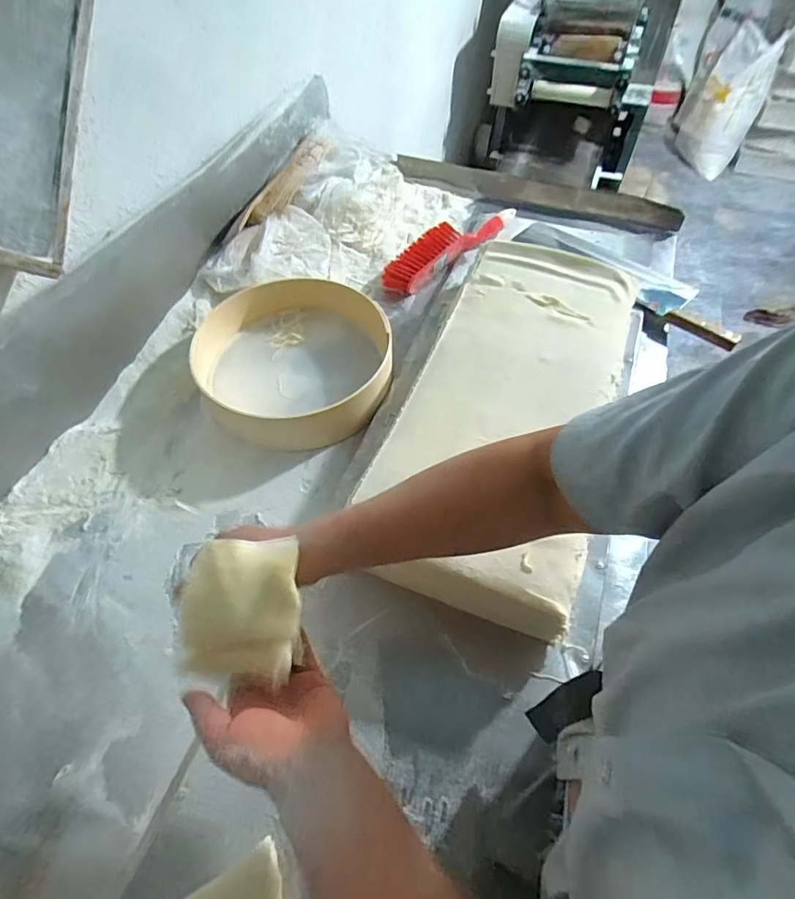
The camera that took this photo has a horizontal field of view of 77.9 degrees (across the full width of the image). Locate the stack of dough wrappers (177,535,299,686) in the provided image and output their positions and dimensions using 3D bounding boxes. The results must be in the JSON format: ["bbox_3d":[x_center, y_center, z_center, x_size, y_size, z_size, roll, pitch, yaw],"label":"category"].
[{"bbox_3d":[-0.117,0.120,0.371,0.087,0.018,0.096,-1,86,4],"label":"stack of dough wrappers"}]

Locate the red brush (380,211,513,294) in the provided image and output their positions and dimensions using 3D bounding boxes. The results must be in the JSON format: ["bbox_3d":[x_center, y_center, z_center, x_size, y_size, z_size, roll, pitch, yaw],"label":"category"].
[{"bbox_3d":[0.095,-0.387,0.934,0.296,0.042,0.082,-32,61,-21],"label":"red brush"}]

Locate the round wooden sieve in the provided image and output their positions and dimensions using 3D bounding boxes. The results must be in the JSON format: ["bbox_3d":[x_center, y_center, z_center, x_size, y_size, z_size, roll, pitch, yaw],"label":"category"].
[{"bbox_3d":[-0.157,-0.143,0.753,0.287,0.071,0.262,-1,55,1],"label":"round wooden sieve"}]

